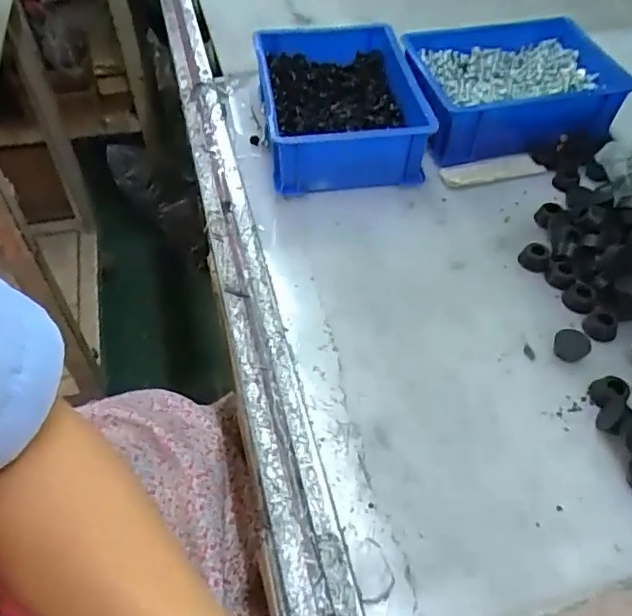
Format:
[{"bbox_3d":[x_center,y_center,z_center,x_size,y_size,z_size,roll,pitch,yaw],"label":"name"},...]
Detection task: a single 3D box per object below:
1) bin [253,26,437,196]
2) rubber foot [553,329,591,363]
[{"bbox_3d":[0.019,-0.209,0.569,0.140,0.084,0.206,-6,52,-5],"label":"bin"},{"bbox_3d":[0.189,0.028,0.422,0.025,0.010,0.024,0,51,0],"label":"rubber foot"}]

